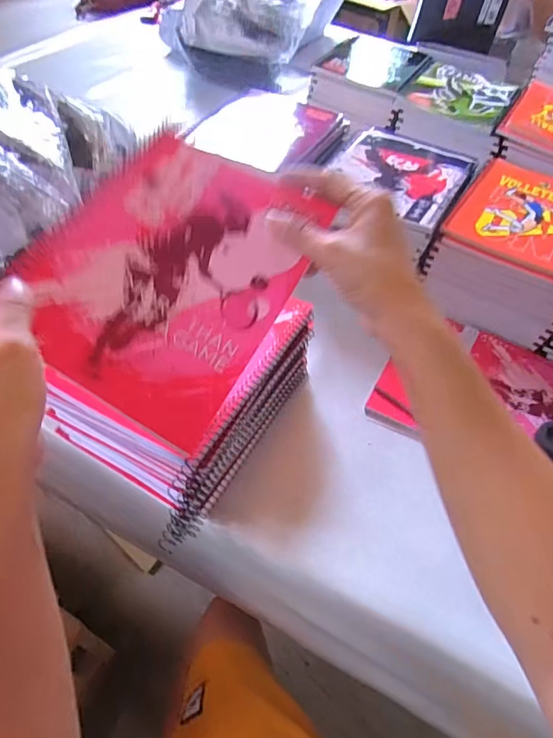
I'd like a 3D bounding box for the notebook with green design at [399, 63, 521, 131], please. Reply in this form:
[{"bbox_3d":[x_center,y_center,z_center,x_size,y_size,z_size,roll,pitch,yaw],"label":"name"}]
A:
[{"bbox_3d":[0.297,-0.443,0.758,0.150,0.010,0.213,28,55,16],"label":"notebook with green design"}]

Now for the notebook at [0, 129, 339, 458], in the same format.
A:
[{"bbox_3d":[-0.064,-0.067,0.314,0.148,0.015,0.199,34,66,-7],"label":"notebook"}]

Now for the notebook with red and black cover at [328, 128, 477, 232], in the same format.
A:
[{"bbox_3d":[0.148,-0.238,0.581,0.151,0.007,0.192,25,54,15],"label":"notebook with red and black cover"}]

